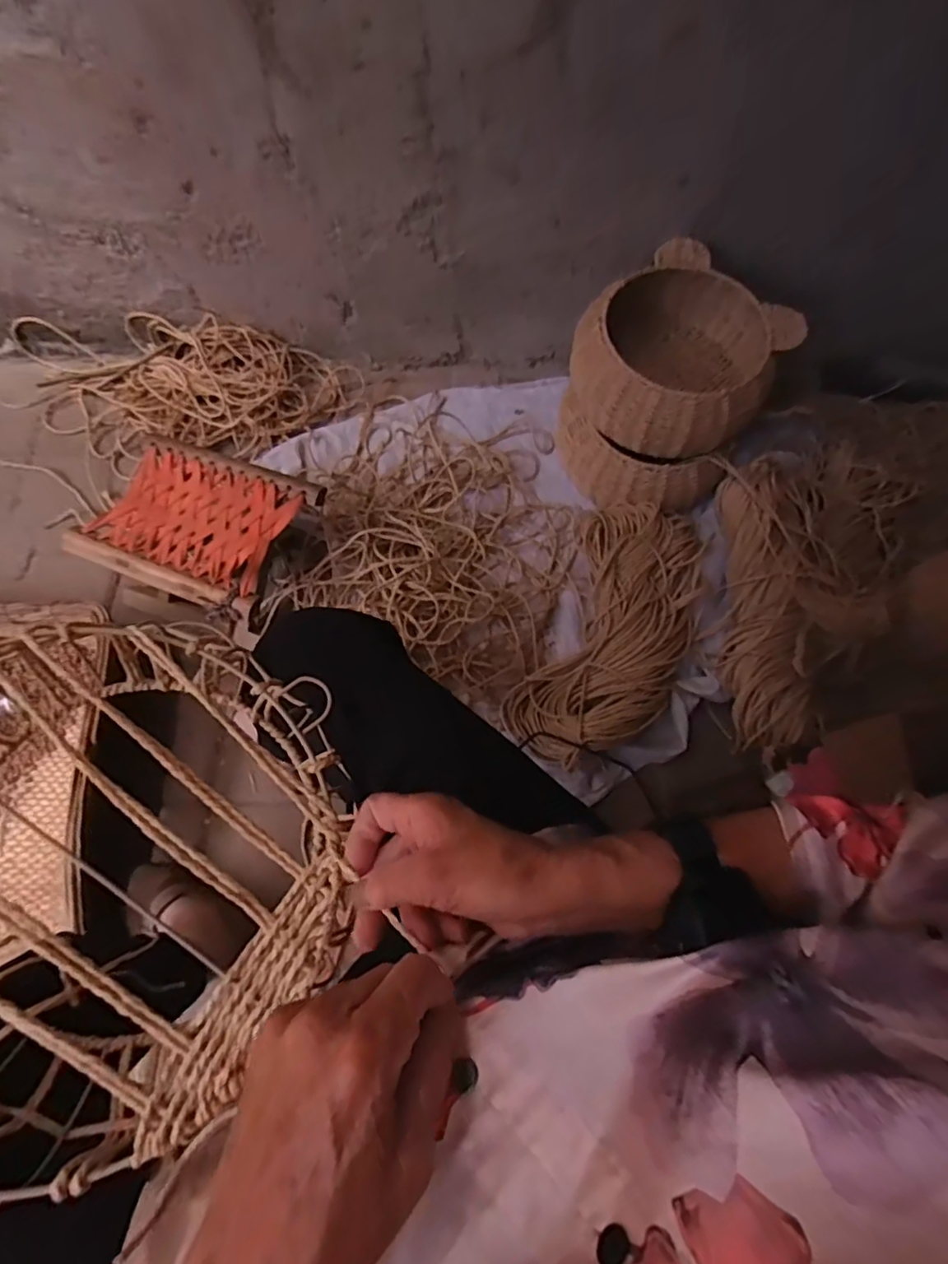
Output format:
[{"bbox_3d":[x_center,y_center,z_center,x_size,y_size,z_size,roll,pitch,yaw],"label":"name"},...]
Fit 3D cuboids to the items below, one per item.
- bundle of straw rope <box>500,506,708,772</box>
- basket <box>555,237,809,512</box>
[{"bbox_3d":[0.233,-0.017,0.895,0.230,0.096,0.468,24,70,6],"label":"bundle of straw rope"},{"bbox_3d":[0.321,-0.418,0.964,0.310,0.216,0.371,27,70,7],"label":"basket"}]

